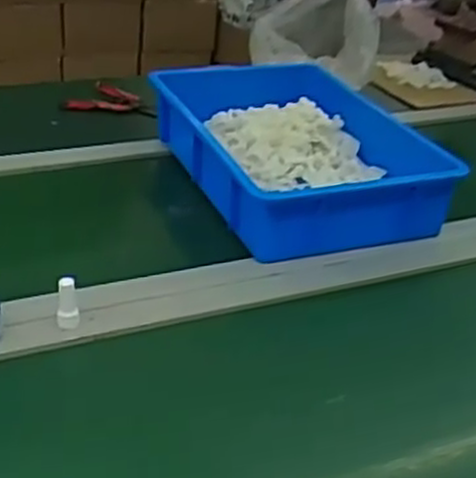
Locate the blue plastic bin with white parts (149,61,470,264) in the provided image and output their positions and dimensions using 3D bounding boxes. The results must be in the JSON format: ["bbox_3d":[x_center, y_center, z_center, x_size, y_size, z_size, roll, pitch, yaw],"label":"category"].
[{"bbox_3d":[0.078,-0.123,1.054,0.290,0.092,0.395,-8,32,-21],"label":"blue plastic bin with white parts"}]

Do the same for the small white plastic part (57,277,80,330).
[{"bbox_3d":[-0.160,0.059,0.737,0.019,0.052,0.016,-1,30,-10],"label":"small white plastic part"}]

